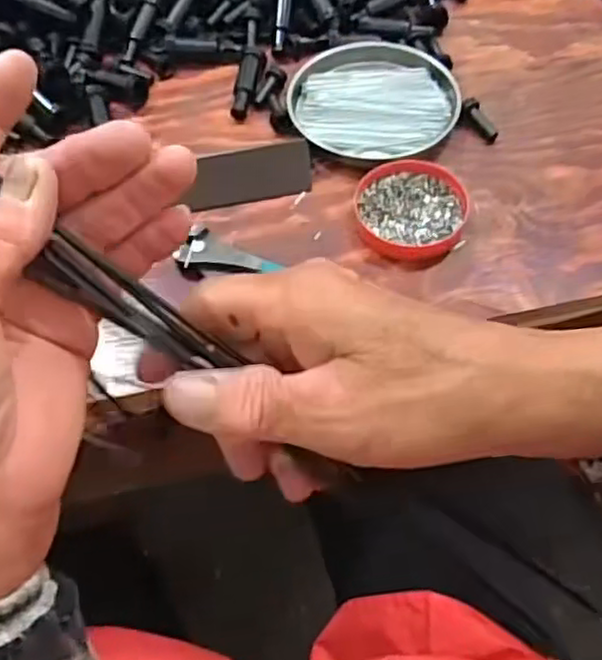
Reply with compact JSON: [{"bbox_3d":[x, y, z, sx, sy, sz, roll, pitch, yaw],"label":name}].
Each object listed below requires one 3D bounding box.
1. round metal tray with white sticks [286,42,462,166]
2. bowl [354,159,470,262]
[{"bbox_3d":[0.058,-0.184,0.570,0.133,0.018,0.126,-2,58,3],"label":"round metal tray with white sticks"},{"bbox_3d":[0.081,-0.087,0.512,0.078,0.016,0.083,-2,58,3],"label":"bowl"}]

